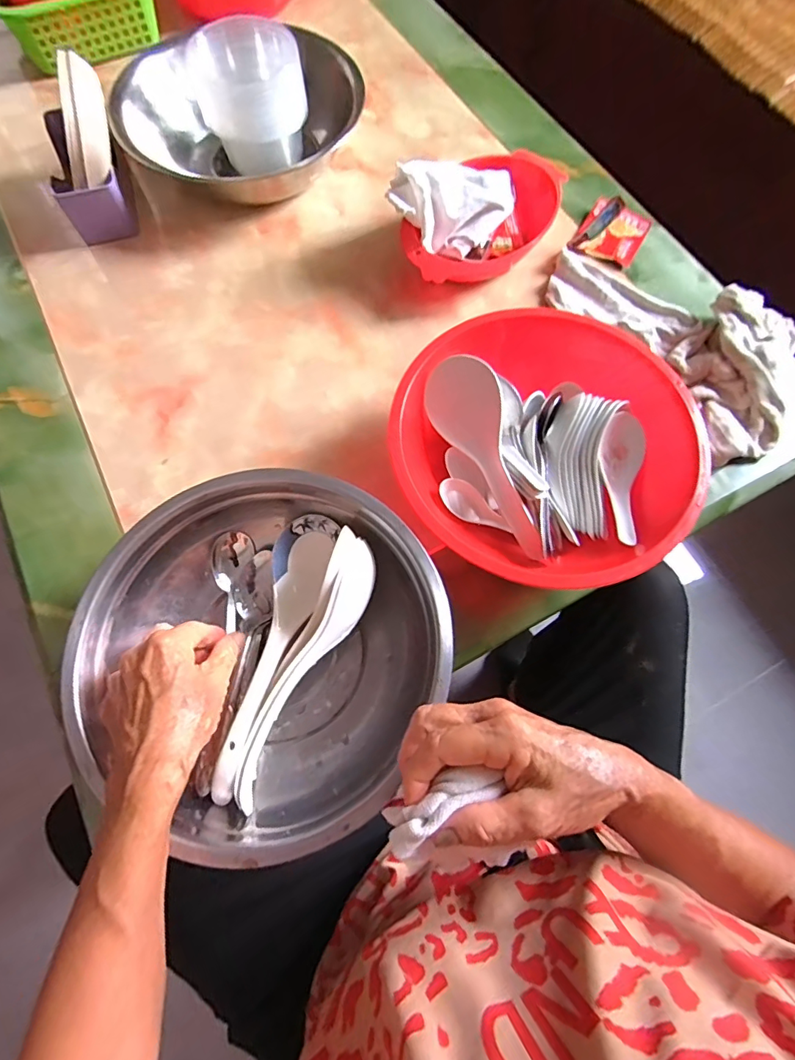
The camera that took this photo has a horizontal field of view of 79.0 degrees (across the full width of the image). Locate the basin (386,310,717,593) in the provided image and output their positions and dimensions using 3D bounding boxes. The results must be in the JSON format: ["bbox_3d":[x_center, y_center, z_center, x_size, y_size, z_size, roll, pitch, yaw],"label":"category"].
[{"bbox_3d":[0.119,-0.075,0.425,0.243,0.086,0.254,0,71,-1],"label":"basin"}]

